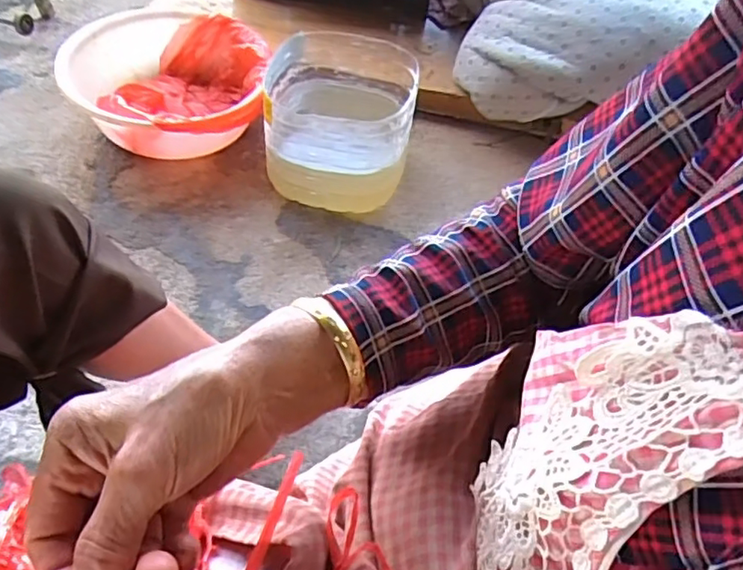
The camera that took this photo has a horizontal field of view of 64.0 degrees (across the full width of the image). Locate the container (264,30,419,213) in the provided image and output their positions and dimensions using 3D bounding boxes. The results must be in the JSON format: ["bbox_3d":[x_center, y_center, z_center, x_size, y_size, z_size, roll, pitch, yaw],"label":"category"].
[{"bbox_3d":[-0.054,-0.287,1.066,0.259,0.199,0.261,0,52,-6],"label":"container"}]

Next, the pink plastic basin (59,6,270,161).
[{"bbox_3d":[-0.382,-0.367,1.117,0.352,0.139,0.337,4,52,-5],"label":"pink plastic basin"}]

